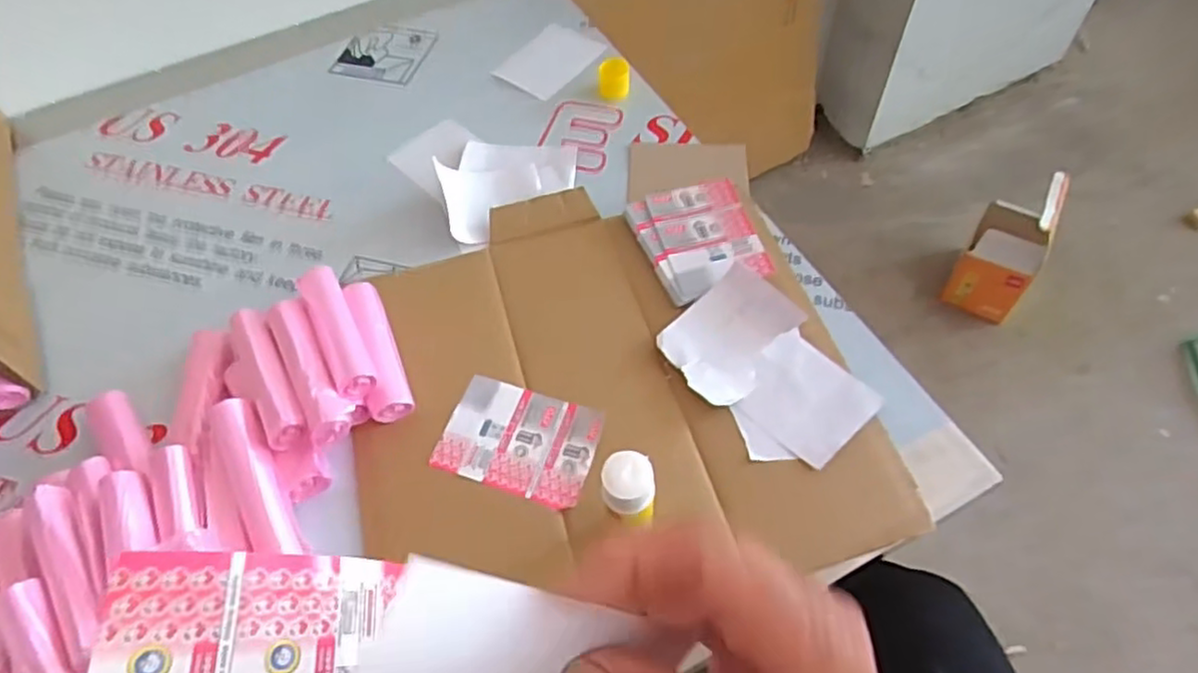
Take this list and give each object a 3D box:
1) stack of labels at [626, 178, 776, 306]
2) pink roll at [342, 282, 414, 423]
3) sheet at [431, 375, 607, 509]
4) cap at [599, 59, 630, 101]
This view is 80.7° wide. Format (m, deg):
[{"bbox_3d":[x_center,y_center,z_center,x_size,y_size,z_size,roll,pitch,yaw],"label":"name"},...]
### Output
[{"bbox_3d":[0.087,-0.084,0.600,0.096,0.019,0.115,-19,58,-8],"label":"stack of labels"},{"bbox_3d":[-0.169,0.007,0.541,0.028,0.028,0.125,-18,58,-8],"label":"pink roll"},{"bbox_3d":[-0.056,0.073,0.508,0.107,0.005,0.078,15,59,13],"label":"sheet"},{"bbox_3d":[0.016,-0.261,0.716,0.031,0.030,0.024,-4,57,1],"label":"cap"}]

